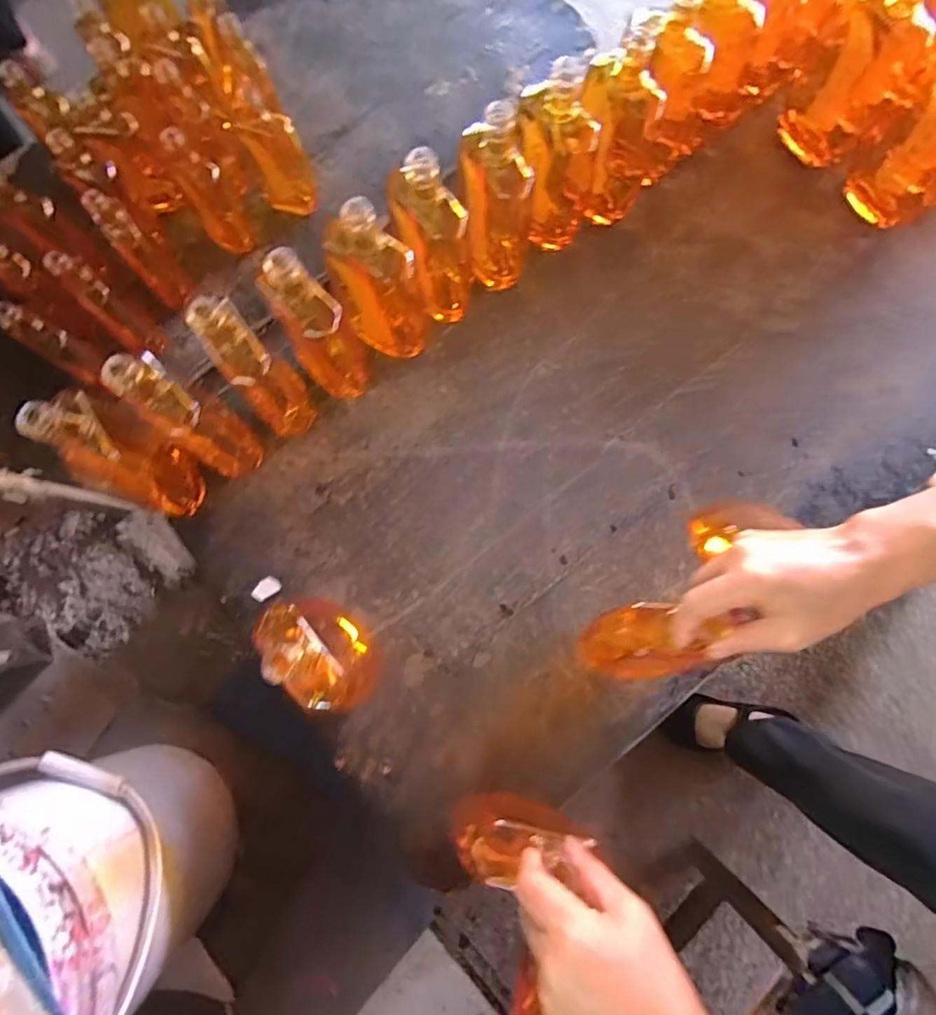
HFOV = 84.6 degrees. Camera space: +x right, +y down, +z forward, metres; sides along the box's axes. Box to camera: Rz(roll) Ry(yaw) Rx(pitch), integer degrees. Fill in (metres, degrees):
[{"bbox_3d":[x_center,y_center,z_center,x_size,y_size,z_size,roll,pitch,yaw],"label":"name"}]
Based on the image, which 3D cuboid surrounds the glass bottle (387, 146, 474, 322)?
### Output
[{"bbox_3d":[-0.035,-0.270,0.535,0.076,0.189,0.057,-2,79,0],"label":"glass bottle"}]

